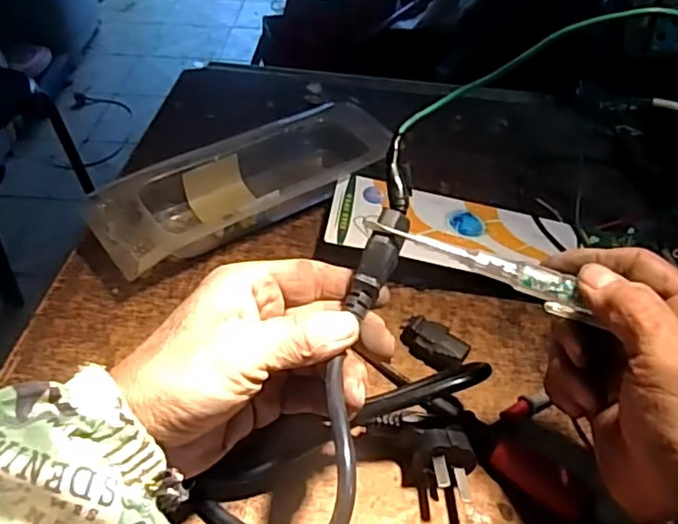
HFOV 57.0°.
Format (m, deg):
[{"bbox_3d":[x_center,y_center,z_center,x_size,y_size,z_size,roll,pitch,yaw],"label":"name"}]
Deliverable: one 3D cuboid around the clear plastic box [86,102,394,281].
[{"bbox_3d":[-0.070,-0.061,0.502,0.243,0.044,0.096,-24,50,-25],"label":"clear plastic box"}]

